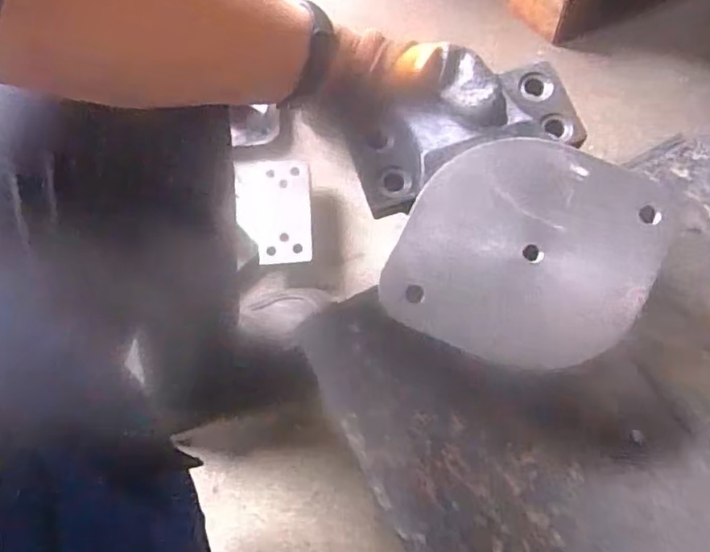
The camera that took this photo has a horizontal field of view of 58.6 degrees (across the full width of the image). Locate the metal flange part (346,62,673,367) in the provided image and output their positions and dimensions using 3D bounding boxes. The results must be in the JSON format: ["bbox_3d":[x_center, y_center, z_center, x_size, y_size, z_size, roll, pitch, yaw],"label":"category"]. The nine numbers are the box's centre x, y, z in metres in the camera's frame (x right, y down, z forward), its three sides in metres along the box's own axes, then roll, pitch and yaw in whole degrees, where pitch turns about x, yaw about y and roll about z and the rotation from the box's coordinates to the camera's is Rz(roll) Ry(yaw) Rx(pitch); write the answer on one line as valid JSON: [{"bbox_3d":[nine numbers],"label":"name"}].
[{"bbox_3d":[0.088,-0.038,0.374,0.160,0.047,0.180,-16,67,-6],"label":"metal flange part"}]

